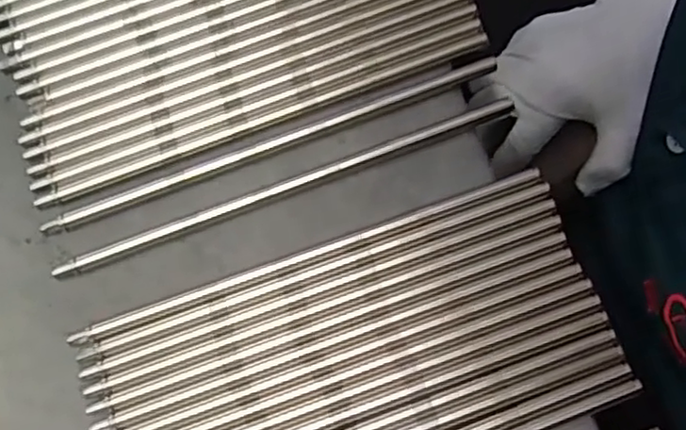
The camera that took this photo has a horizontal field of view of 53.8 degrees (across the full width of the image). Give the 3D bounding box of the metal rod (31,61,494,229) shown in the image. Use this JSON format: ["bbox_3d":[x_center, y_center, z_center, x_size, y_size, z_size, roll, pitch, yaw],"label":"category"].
[{"bbox_3d":[-0.033,-0.035,0.321,0.219,0.006,0.009,-21,80,-4],"label":"metal rod"}]

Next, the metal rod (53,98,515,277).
[{"bbox_3d":[-0.027,-0.013,0.316,0.219,0.008,0.008,-20,80,-4],"label":"metal rod"}]

